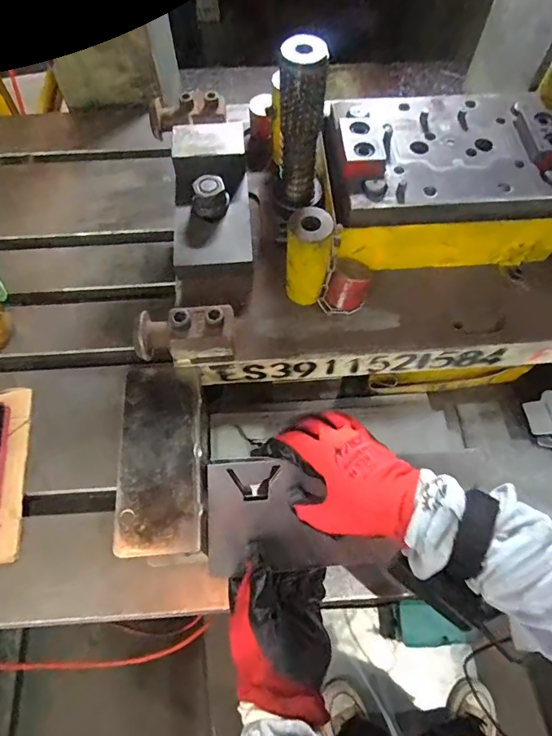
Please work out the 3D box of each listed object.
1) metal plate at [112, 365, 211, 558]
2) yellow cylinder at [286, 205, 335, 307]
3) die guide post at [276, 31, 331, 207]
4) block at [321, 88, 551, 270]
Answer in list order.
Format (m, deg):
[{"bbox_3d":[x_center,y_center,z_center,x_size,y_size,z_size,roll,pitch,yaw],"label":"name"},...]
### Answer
[{"bbox_3d":[-0.098,0.075,0.402,0.073,0.016,0.167,-4,63,-2],"label":"metal plate"},{"bbox_3d":[0.031,-0.102,0.429,0.040,0.091,0.041,0,63,0],"label":"yellow cylinder"},{"bbox_3d":[0.022,-0.214,0.419,0.039,0.149,0.036,4,63,2],"label":"die guide post"},{"bbox_3d":[0.168,-0.195,0.471,0.233,0.091,0.166,-5,63,-3],"label":"block"}]

